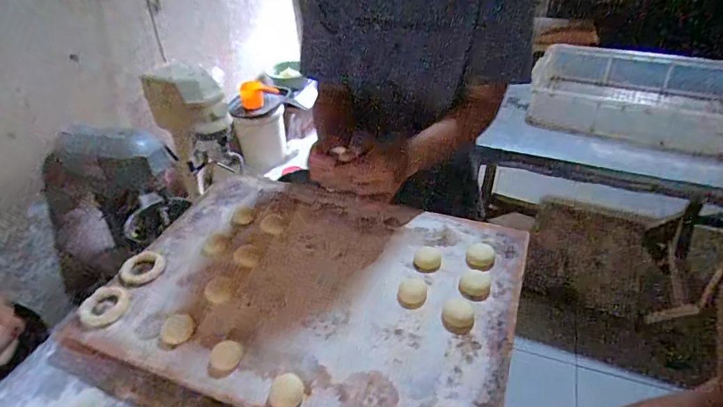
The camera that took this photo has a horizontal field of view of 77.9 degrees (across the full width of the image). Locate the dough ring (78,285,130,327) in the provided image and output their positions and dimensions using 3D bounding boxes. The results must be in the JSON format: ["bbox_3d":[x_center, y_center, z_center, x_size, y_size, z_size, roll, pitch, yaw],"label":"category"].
[{"bbox_3d":[-0.381,0.150,0.667,0.074,0.017,0.074,-1,37,3],"label":"dough ring"}]

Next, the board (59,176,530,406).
[{"bbox_3d":[-0.080,0.115,0.683,0.587,0.026,0.407,11,39,19],"label":"board"}]

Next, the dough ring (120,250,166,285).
[{"bbox_3d":[-0.356,0.102,0.727,0.064,0.012,0.066,-2,37,2],"label":"dough ring"}]

